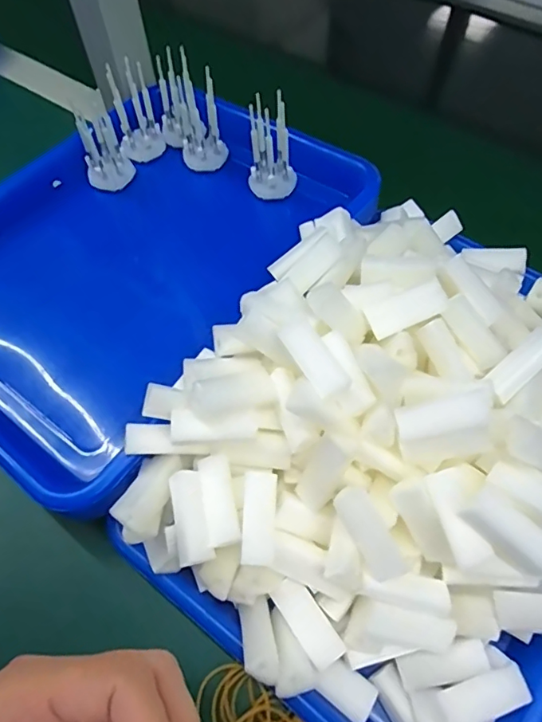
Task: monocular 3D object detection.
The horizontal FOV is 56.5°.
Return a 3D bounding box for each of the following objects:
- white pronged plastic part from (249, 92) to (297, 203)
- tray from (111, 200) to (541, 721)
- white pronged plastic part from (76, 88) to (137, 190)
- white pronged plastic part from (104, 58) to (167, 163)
[{"bbox_3d":[0.002,-0.164,0.394,0.034,0.073,0.028,13,61,8],"label":"white pronged plastic part"},{"bbox_3d":[0.087,0.030,0.294,0.240,0.086,0.322,35,66,19],"label":"tray"},{"bbox_3d":[-0.140,-0.176,0.416,0.027,0.070,0.032,30,65,17],"label":"white pronged plastic part"},{"bbox_3d":[-0.114,-0.207,0.434,0.030,0.083,0.031,1,60,2],"label":"white pronged plastic part"}]

